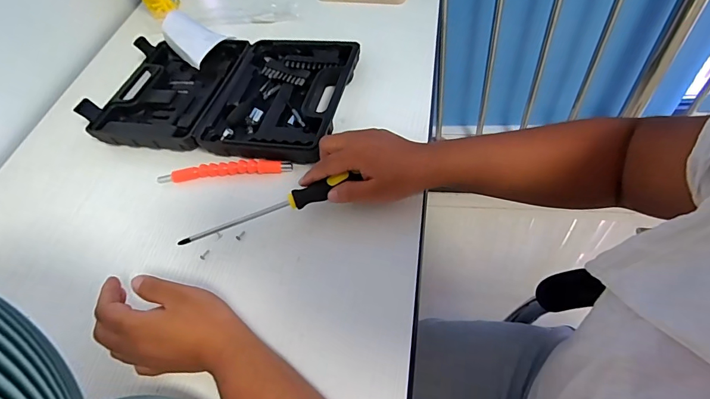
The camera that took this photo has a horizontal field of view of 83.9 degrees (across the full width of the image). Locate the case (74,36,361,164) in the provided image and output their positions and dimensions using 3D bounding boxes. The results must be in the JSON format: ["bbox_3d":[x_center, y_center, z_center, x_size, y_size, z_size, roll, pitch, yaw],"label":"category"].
[{"bbox_3d":[-0.182,-0.154,0.547,0.354,0.052,0.219,8,56,15],"label":"case"}]

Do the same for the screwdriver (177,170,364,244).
[{"bbox_3d":[-0.089,0.009,0.411,0.190,0.020,0.018,-21,57,1],"label":"screwdriver"}]

